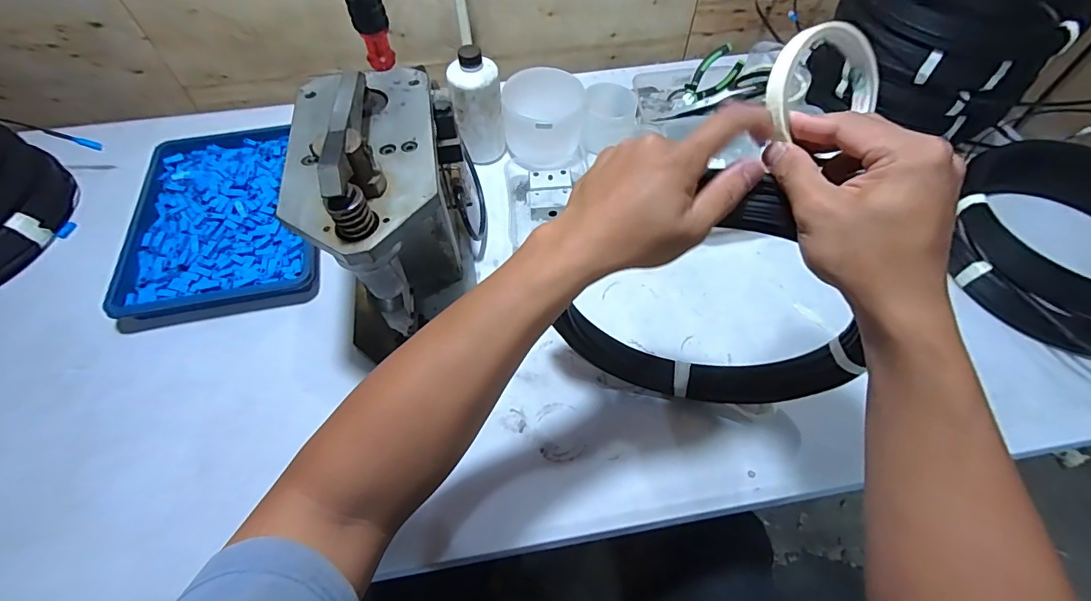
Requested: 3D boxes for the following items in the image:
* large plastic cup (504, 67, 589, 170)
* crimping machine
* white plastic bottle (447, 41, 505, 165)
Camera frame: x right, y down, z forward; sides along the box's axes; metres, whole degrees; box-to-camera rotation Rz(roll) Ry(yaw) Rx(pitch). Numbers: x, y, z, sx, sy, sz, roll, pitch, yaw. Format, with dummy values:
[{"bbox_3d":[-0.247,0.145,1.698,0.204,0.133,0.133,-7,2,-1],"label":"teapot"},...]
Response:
[{"bbox_3d":[-0.001,-0.274,0.709,0.118,0.105,0.108,0,57,1],"label":"large plastic cup"},{"bbox_3d":[-0.158,-0.108,0.499,0.156,0.244,0.260,-9,57,-5],"label":"crimping machine"},{"bbox_3d":[-0.097,-0.276,0.675,0.068,0.159,0.062,-9,57,-5],"label":"white plastic bottle"}]

